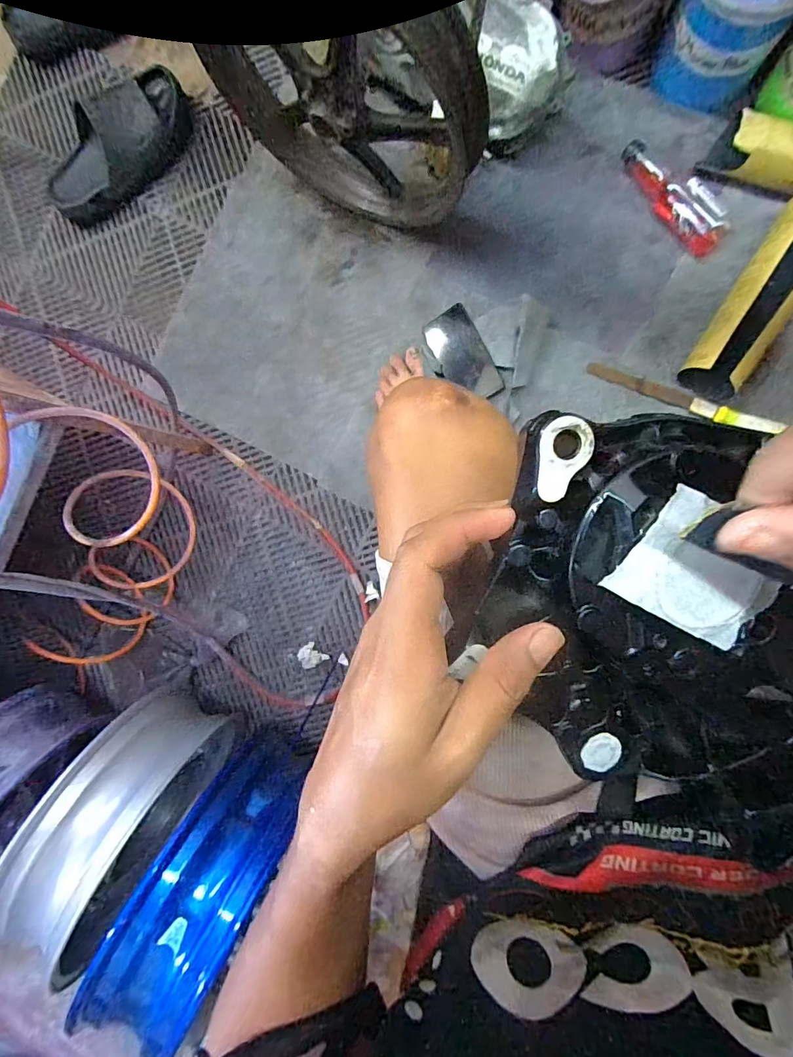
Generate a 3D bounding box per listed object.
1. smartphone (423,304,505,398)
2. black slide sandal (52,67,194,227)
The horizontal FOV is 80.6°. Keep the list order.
[{"bbox_3d":[0.104,-0.275,0.739,0.073,0.013,0.163,-28,74,16],"label":"smartphone"},{"bbox_3d":[-0.461,-0.631,0.777,0.286,0.083,0.112,-43,89,6],"label":"black slide sandal"}]

